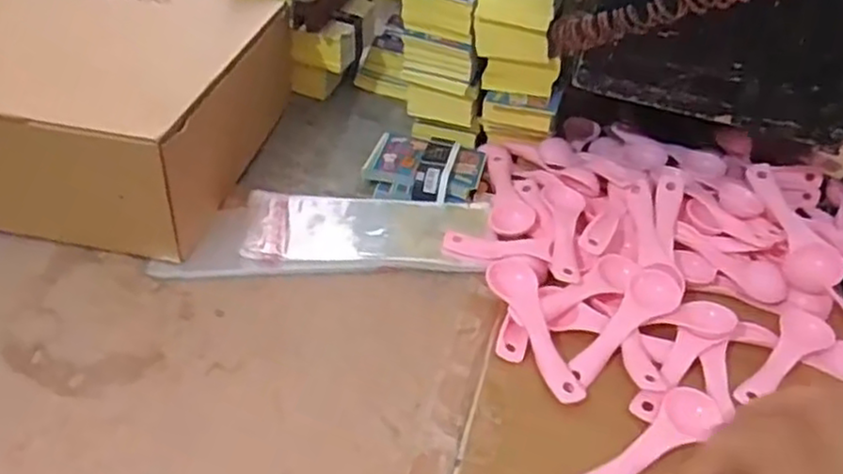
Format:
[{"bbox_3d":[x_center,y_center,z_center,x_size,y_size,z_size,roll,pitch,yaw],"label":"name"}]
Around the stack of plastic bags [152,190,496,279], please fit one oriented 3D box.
[{"bbox_3d":[-0.065,-0.004,0.537,0.242,0.016,0.087,0,42,-8],"label":"stack of plastic bags"}]

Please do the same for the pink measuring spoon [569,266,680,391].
[{"bbox_3d":[0.141,0.060,0.472,0.034,0.018,0.111,31,50,23],"label":"pink measuring spoon"}]

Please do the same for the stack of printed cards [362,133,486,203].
[{"bbox_3d":[0.002,-0.060,0.596,0.096,0.019,0.072,13,42,7],"label":"stack of printed cards"}]

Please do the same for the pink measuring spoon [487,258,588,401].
[{"bbox_3d":[0.078,0.060,0.469,0.031,0.015,0.112,-12,45,-20],"label":"pink measuring spoon"}]

